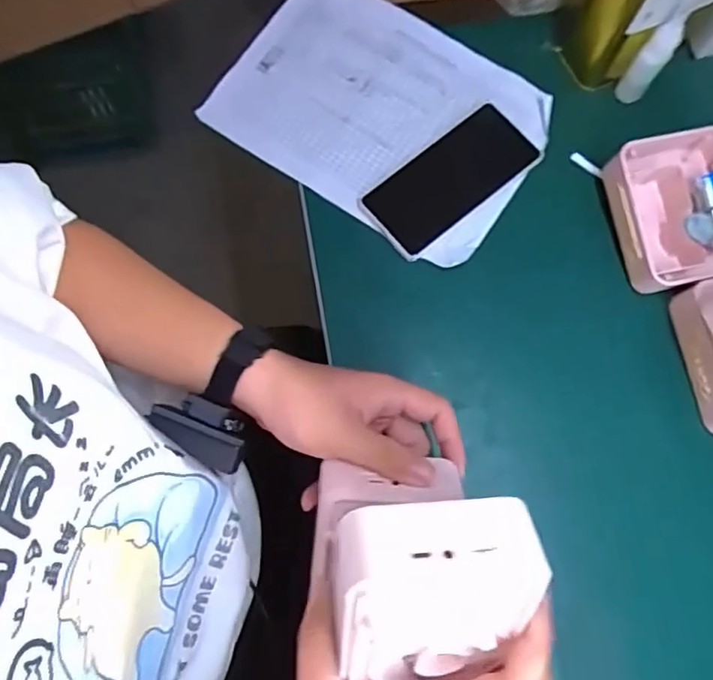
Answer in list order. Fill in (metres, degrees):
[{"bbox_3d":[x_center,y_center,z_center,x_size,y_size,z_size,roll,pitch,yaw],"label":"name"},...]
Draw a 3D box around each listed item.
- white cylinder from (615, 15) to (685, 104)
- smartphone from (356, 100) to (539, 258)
[{"bbox_3d":[0.265,-0.252,0.527,0.025,0.079,0.027,34,78,7],"label":"white cylinder"},{"bbox_3d":[0.087,-0.148,0.535,0.160,0.009,0.078,-40,80,-10],"label":"smartphone"}]

